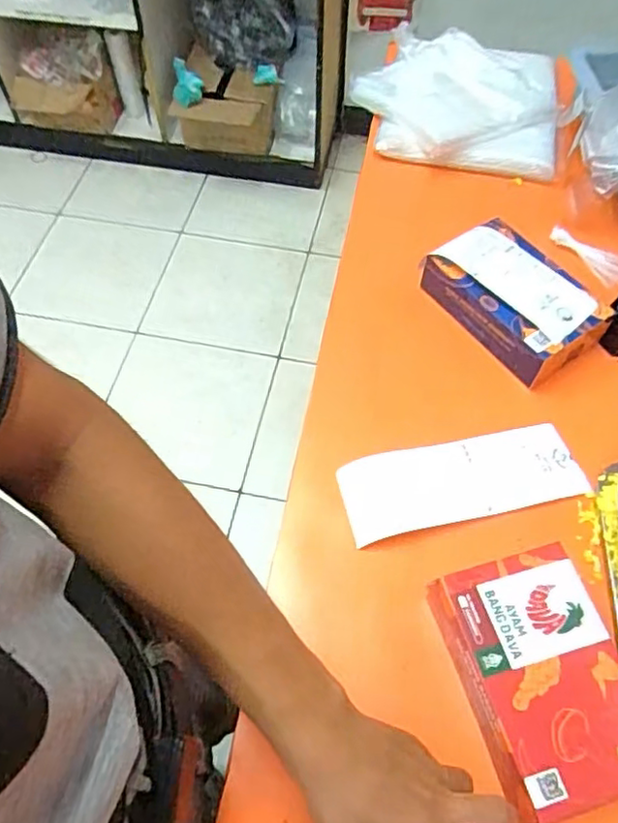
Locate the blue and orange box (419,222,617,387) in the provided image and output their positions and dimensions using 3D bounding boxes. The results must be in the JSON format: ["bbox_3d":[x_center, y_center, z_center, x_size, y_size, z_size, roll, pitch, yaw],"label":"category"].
[{"bbox_3d":[0.226,-0.127,0.686,0.115,0.057,0.181,-32,64,-20],"label":"blue and orange box"}]

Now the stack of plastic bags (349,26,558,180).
[{"bbox_3d":[0.210,-0.455,0.902,0.290,0.056,0.263,9,59,5],"label":"stack of plastic bags"}]

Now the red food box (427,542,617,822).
[{"bbox_3d":[0.179,0.207,0.483,0.118,0.046,0.174,-13,59,-9],"label":"red food box"}]

